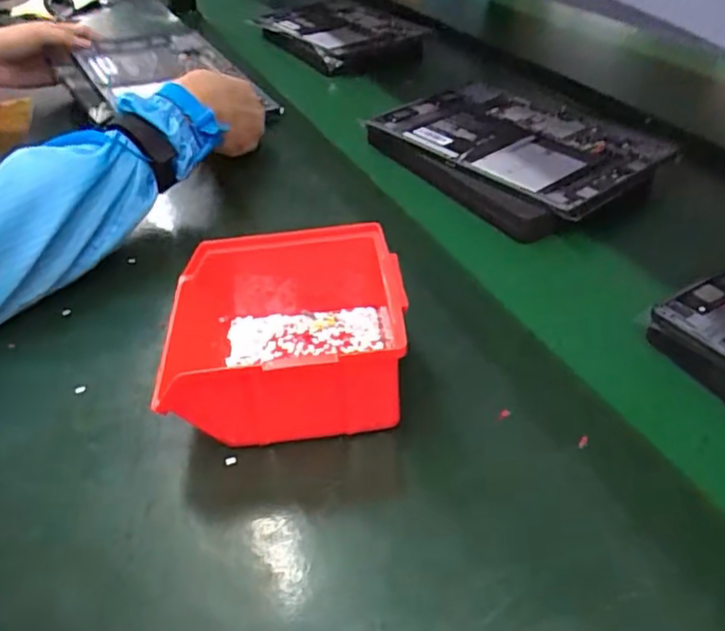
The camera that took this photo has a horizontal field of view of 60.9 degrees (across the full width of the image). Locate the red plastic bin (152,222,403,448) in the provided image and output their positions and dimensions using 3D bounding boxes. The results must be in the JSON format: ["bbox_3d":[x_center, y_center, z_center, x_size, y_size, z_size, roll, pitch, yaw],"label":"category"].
[{"bbox_3d":[-0.047,0.012,0.366,0.135,0.068,0.120,-6,41,-3],"label":"red plastic bin"}]

